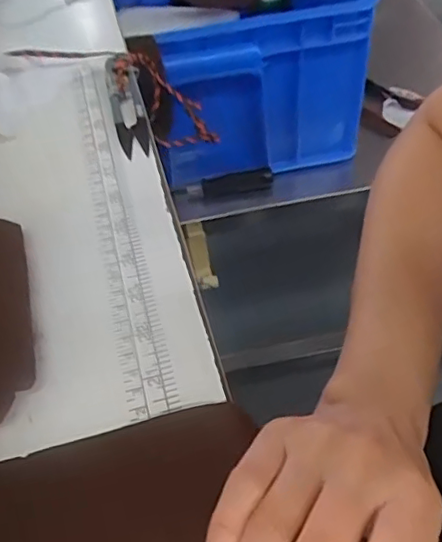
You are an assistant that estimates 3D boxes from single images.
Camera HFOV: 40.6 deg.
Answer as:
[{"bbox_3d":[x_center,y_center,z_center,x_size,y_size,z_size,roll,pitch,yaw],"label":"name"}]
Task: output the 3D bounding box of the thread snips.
[{"bbox_3d":[-0.062,-0.112,0.394,0.021,0.018,0.098,-13,49,-7],"label":"thread snips"}]

